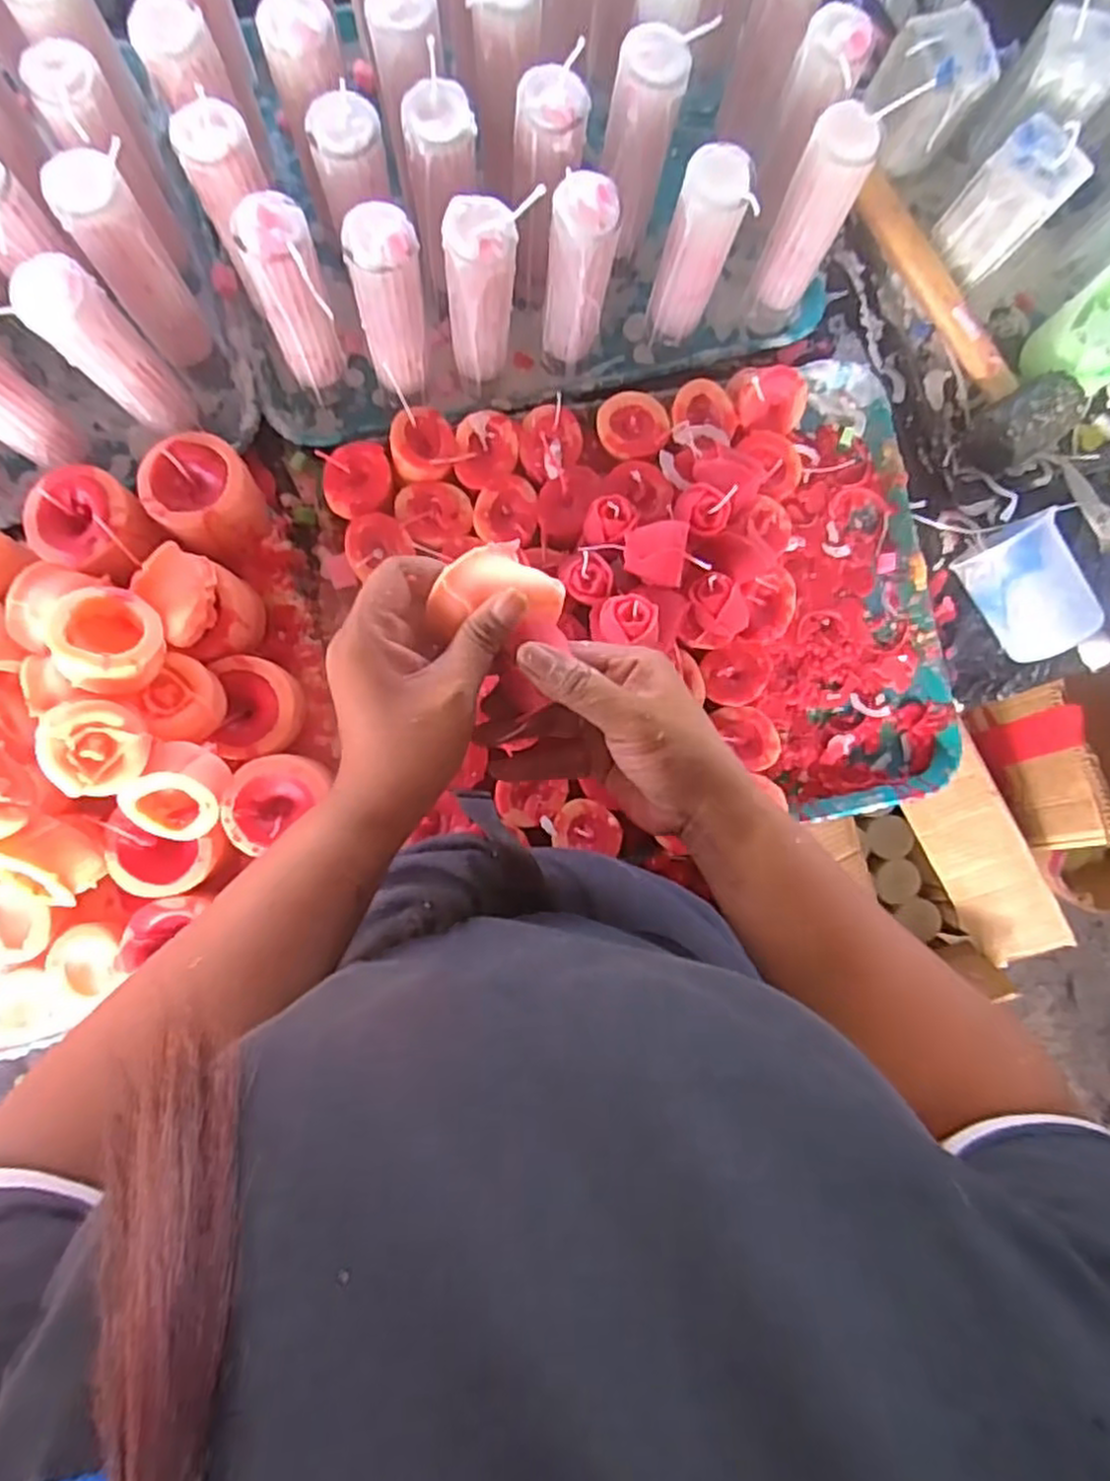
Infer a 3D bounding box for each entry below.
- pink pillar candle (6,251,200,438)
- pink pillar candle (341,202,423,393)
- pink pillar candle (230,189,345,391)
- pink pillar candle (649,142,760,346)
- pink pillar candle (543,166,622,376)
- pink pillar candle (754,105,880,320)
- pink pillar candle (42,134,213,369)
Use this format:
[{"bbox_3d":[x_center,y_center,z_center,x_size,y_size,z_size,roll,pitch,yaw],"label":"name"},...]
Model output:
[{"bbox_3d":[-0.270,-0.235,0.458,0.044,0.145,0.034,-40,91,-6],"label":"pink pillar candle"},{"bbox_3d":[-0.103,-0.274,0.474,0.042,0.126,0.045,-3,87,-5],"label":"pink pillar candle"},{"bbox_3d":[-0.160,-0.272,0.467,0.043,0.137,0.039,-15,88,-6],"label":"pink pillar candle"},{"bbox_3d":[0.093,-0.323,0.495,0.041,0.140,0.035,18,85,-4],"label":"pink pillar candle"},{"bbox_3d":[0.015,-0.301,0.499,0.041,0.167,0.036,15,86,-4],"label":"pink pillar candle"},{"bbox_3d":[0.168,-0.348,0.496,0.043,0.130,0.036,30,85,-3],"label":"pink pillar candle"},{"bbox_3d":[-0.260,-0.295,0.469,0.044,0.139,0.043,-30,90,-6],"label":"pink pillar candle"}]

